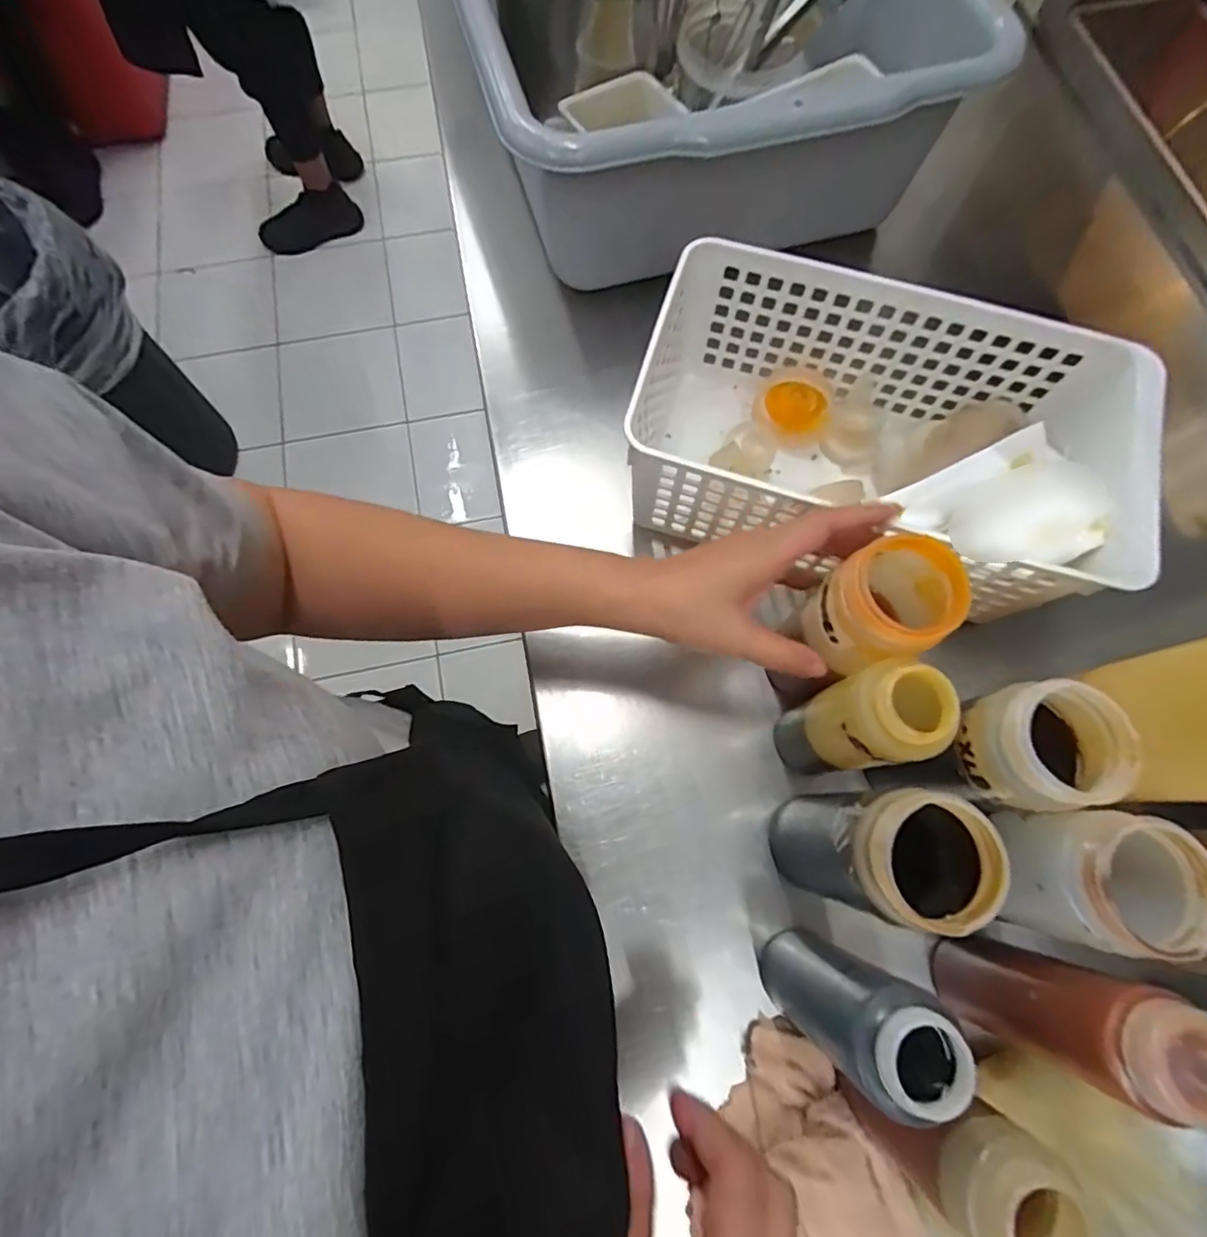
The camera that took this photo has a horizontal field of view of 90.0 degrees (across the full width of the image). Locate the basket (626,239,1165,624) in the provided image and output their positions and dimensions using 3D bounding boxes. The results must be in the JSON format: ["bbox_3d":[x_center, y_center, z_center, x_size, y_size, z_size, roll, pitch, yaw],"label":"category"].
[{"bbox_3d":[0.174,-0.111,0.415,0.298,0.130,0.166,15,73,4],"label":"basket"}]

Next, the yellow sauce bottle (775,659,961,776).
[{"bbox_3d":[0.136,0.062,0.340,0.043,0.146,0.044,0,72,0],"label":"yellow sauce bottle"}]

